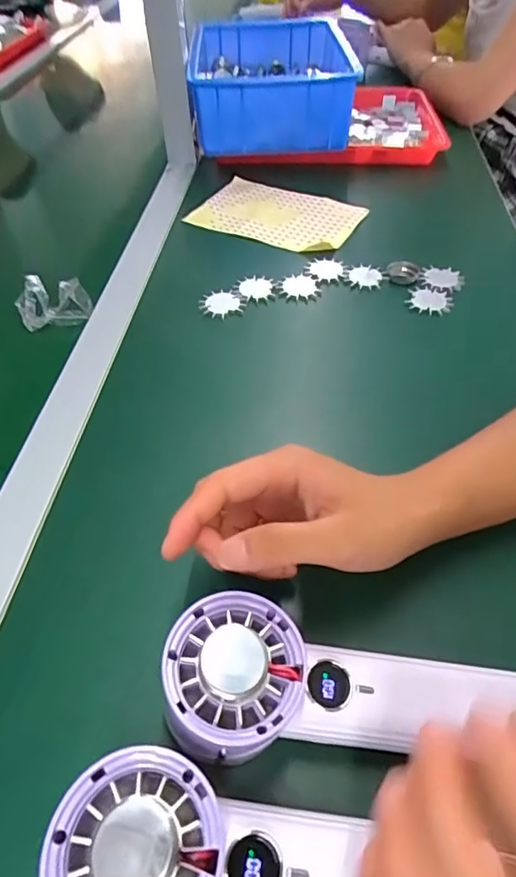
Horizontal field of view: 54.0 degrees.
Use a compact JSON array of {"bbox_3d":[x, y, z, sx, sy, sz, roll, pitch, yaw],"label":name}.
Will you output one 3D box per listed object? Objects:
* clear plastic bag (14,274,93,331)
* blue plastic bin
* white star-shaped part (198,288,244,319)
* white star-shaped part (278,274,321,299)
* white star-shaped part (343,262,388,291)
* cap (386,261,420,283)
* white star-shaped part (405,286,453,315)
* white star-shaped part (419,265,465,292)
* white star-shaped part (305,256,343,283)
[{"bbox_3d":[-0.201,-0.137,0.498,0.067,0.013,0.073,-12,51,-8],"label":"clear plastic bag"},{"bbox_3d":[0.015,-0.465,0.682,0.194,0.109,0.263,-2,53,-1],"label":"blue plastic bin"},{"bbox_3d":[-0.035,-0.129,0.490,0.036,0.010,0.034,-24,54,-17],"label":"white star-shaped part"},{"bbox_3d":[0.042,-0.150,0.505,0.036,0.010,0.031,-20,53,-14],"label":"white star-shaped part"},{"bbox_3d":[0.107,-0.164,0.514,0.039,0.006,0.036,23,55,20],"label":"white star-shaped part"},{"bbox_3d":[0.149,-0.170,0.520,0.032,0.010,0.031,-1,51,1],"label":"cap"},{"bbox_3d":[0.165,-0.135,0.489,0.042,0.004,0.037,-5,51,-2],"label":"white star-shaped part"},{"bbox_3d":[0.185,-0.163,0.509,0.042,0.005,0.034,11,52,11],"label":"white star-shaped part"},{"bbox_3d":[0.070,-0.174,0.523,0.038,0.005,0.039,-31,56,-21],"label":"white star-shaped part"}]

